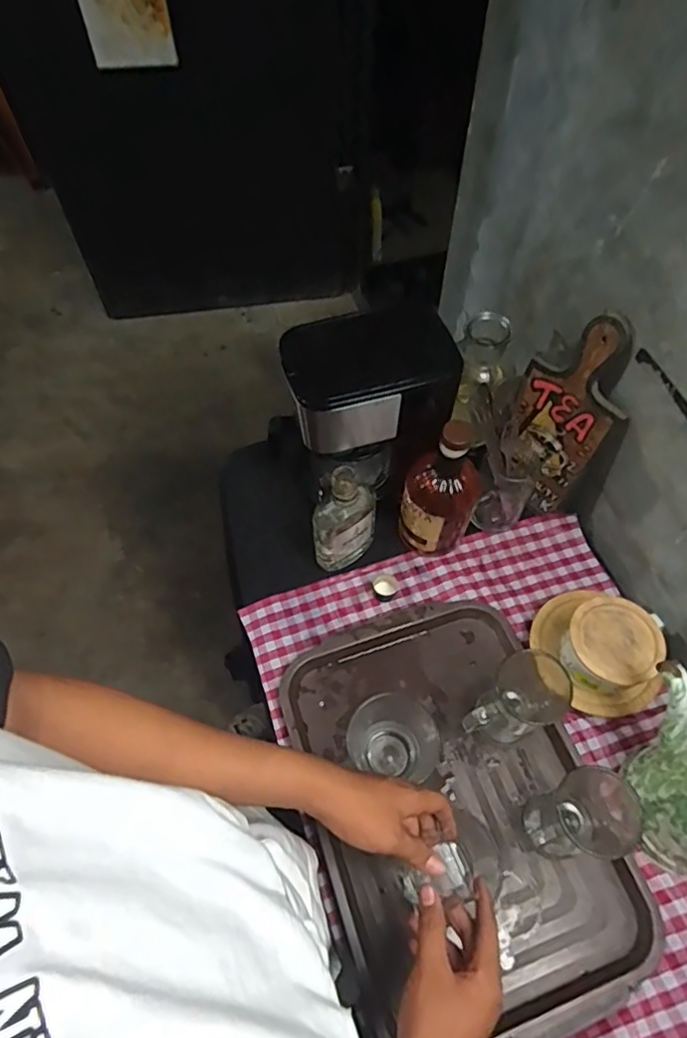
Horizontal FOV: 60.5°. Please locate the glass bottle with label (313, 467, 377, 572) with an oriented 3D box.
[{"bbox_3d":[0.003,0.005,0.762,0.089,0.171,0.046,-40,67,-21],"label":"glass bottle with label"}]

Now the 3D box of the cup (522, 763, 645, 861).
[{"bbox_3d":[0.241,0.307,0.607,0.075,0.119,0.079,0,59,0],"label":"cup"}]

